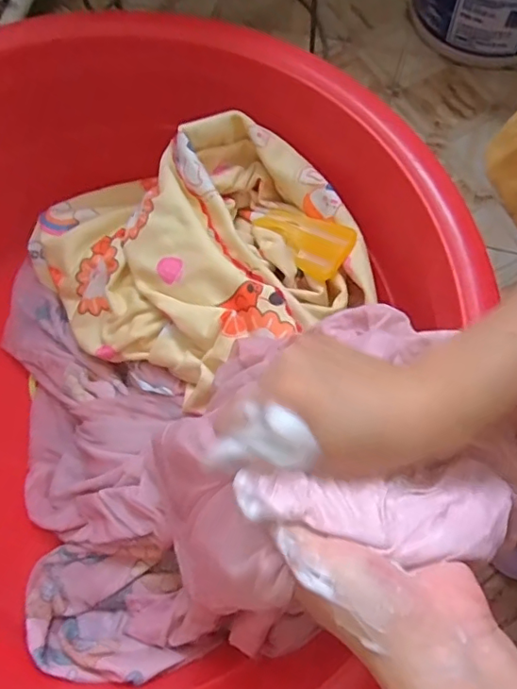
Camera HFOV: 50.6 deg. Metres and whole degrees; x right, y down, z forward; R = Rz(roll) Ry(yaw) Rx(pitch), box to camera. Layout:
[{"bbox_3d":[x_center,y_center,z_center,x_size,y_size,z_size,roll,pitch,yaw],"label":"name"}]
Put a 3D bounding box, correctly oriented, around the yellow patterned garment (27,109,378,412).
[{"bbox_3d":[-0.072,-0.095,0.566,0.293,0.116,0.318,-30,70,-10],"label":"yellow patterned garment"}]

